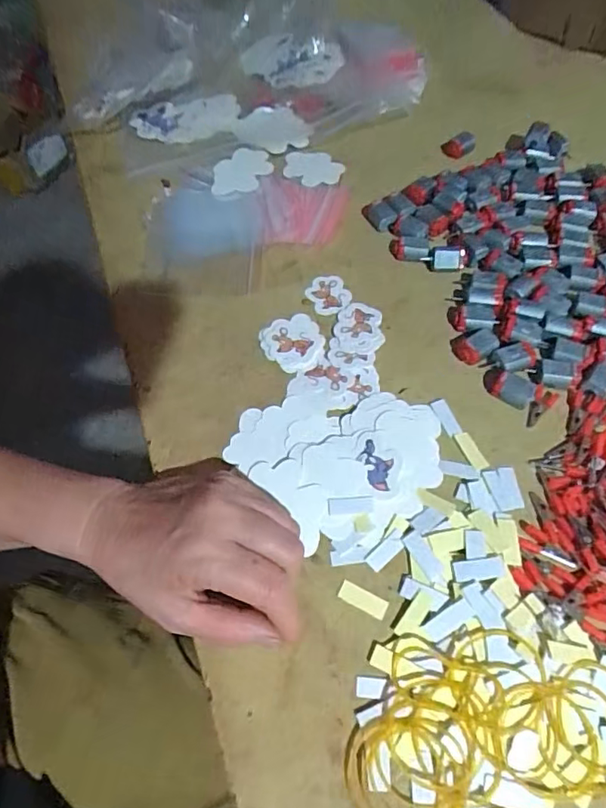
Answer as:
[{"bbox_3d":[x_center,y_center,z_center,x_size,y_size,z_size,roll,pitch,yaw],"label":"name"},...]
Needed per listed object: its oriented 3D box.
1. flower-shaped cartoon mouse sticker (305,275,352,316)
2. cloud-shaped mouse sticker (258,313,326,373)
[{"bbox_3d":[0.021,-0.088,0.439,0.032,0.004,0.037,-27,64,-11],"label":"flower-shaped cartoon mouse sticker"},{"bbox_3d":[-0.007,-0.046,0.407,0.044,0.004,0.048,-23,63,-14],"label":"cloud-shaped mouse sticker"}]

